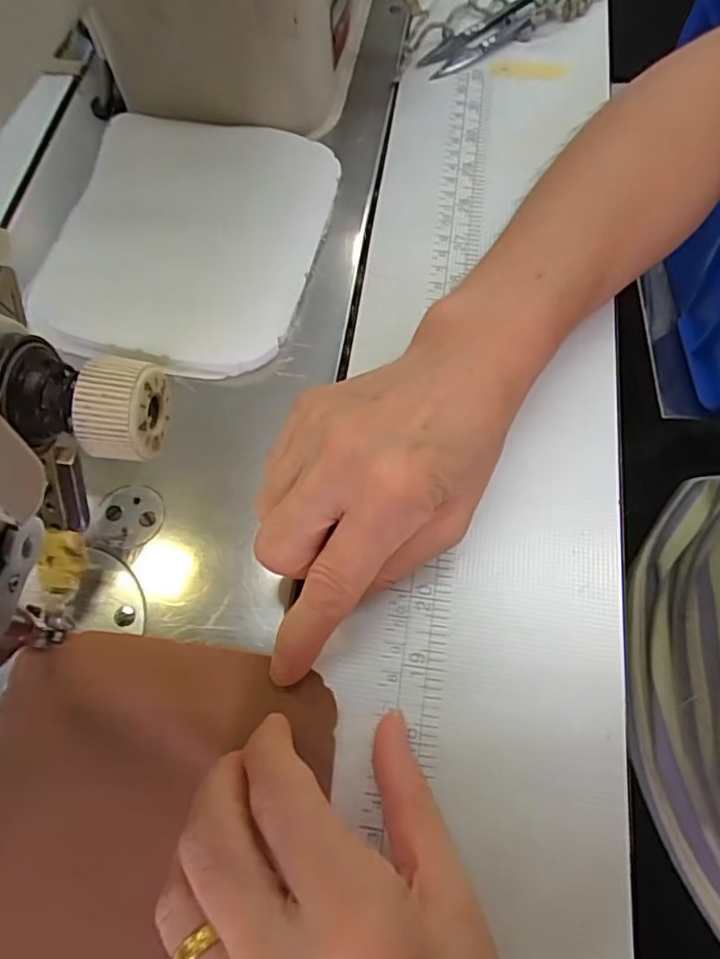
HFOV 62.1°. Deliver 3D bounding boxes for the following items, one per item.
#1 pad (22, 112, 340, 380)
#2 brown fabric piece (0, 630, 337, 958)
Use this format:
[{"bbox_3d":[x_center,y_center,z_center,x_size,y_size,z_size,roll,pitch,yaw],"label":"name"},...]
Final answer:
[{"bbox_3d":[-0.080,-0.117,0.285,0.117,0.013,0.139,14,68,4],"label":"pad"},{"bbox_3d":[-0.076,0.124,0.191,0.112,0.009,0.140,10,68,2],"label":"brown fabric piece"}]

